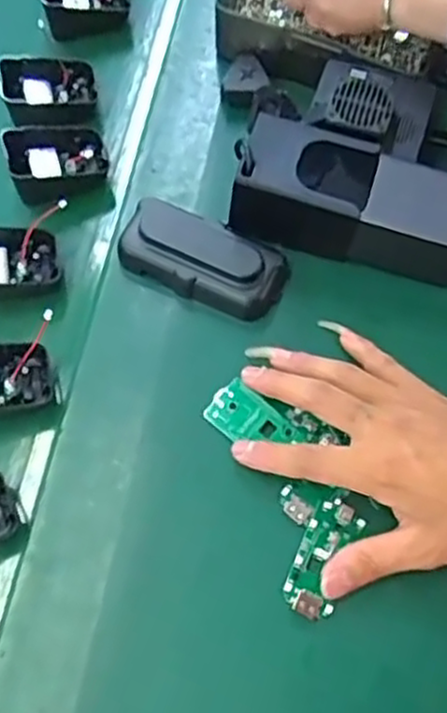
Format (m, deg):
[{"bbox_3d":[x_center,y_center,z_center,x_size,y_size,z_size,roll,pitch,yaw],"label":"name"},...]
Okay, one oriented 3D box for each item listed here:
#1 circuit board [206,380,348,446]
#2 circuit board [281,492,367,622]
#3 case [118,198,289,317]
[{"bbox_3d":[0.018,0.039,0.433,0.055,0.008,0.030,35,72,14],"label":"circuit board"},{"bbox_3d":[0.056,0.111,0.404,0.028,0.005,0.067,24,68,10],"label":"circuit board"},{"bbox_3d":[-0.013,-0.065,0.466,0.105,0.024,0.051,22,69,10],"label":"case"}]

